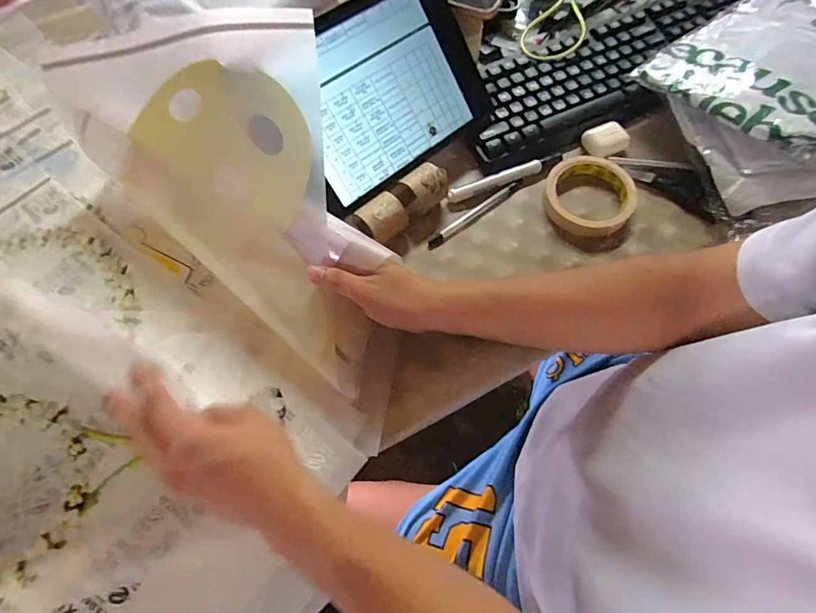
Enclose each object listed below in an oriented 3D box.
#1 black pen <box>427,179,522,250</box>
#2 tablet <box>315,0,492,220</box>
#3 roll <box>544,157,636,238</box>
[{"bbox_3d":[0.074,-0.103,0.498,0.135,0.005,0.012,-37,71,-13],"label":"black pen"},{"bbox_3d":[-0.020,-0.224,0.458,0.228,0.011,0.164,-40,115,-19],"label":"tablet"},{"bbox_3d":[0.201,-0.125,0.498,0.093,0.022,0.099,0,67,1],"label":"roll"}]

